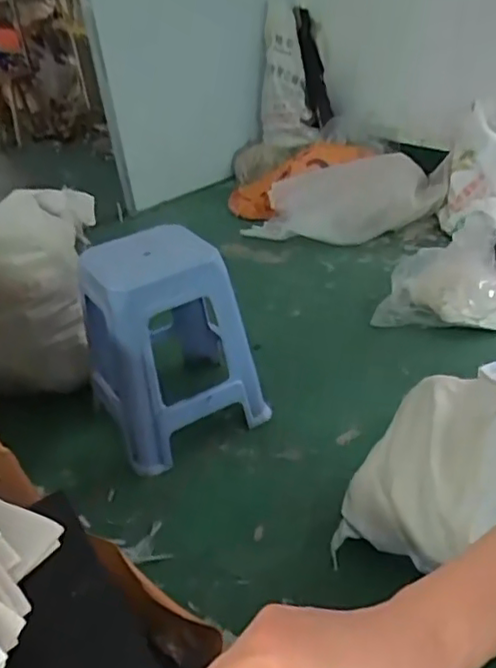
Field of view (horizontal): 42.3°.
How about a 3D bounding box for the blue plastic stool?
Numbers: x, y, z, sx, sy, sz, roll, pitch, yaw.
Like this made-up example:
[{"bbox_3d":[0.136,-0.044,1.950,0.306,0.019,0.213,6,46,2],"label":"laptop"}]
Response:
[{"bbox_3d":[-0.204,0.013,1.594,0.362,0.494,0.326,-24,35,-25],"label":"blue plastic stool"}]

